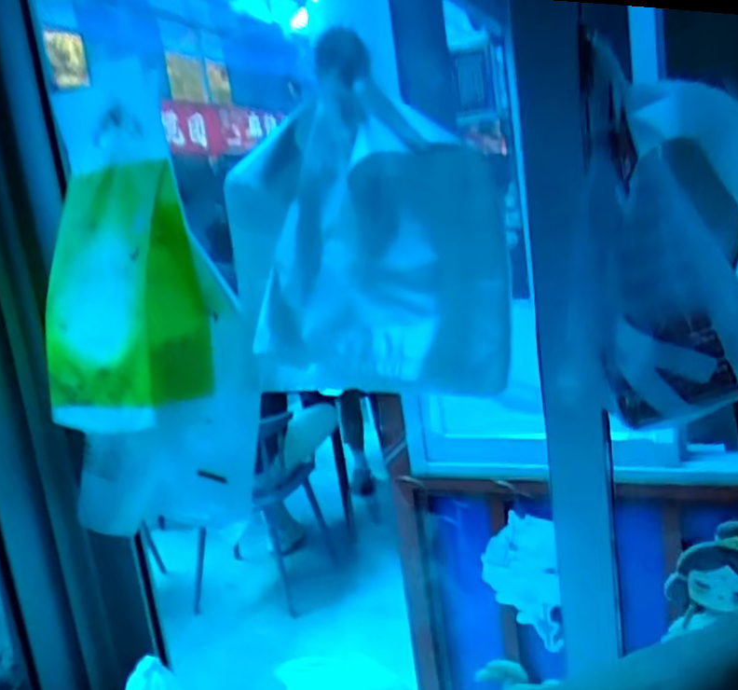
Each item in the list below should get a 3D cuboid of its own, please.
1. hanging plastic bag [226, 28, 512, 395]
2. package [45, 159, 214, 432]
[{"bbox_3d":[-0.020,-0.102,0.581,0.236,0.268,0.120,0,13,39],"label":"hanging plastic bag"},{"bbox_3d":[-0.235,-0.046,0.663,0.135,0.219,0.087,-3,11,25],"label":"package"}]

